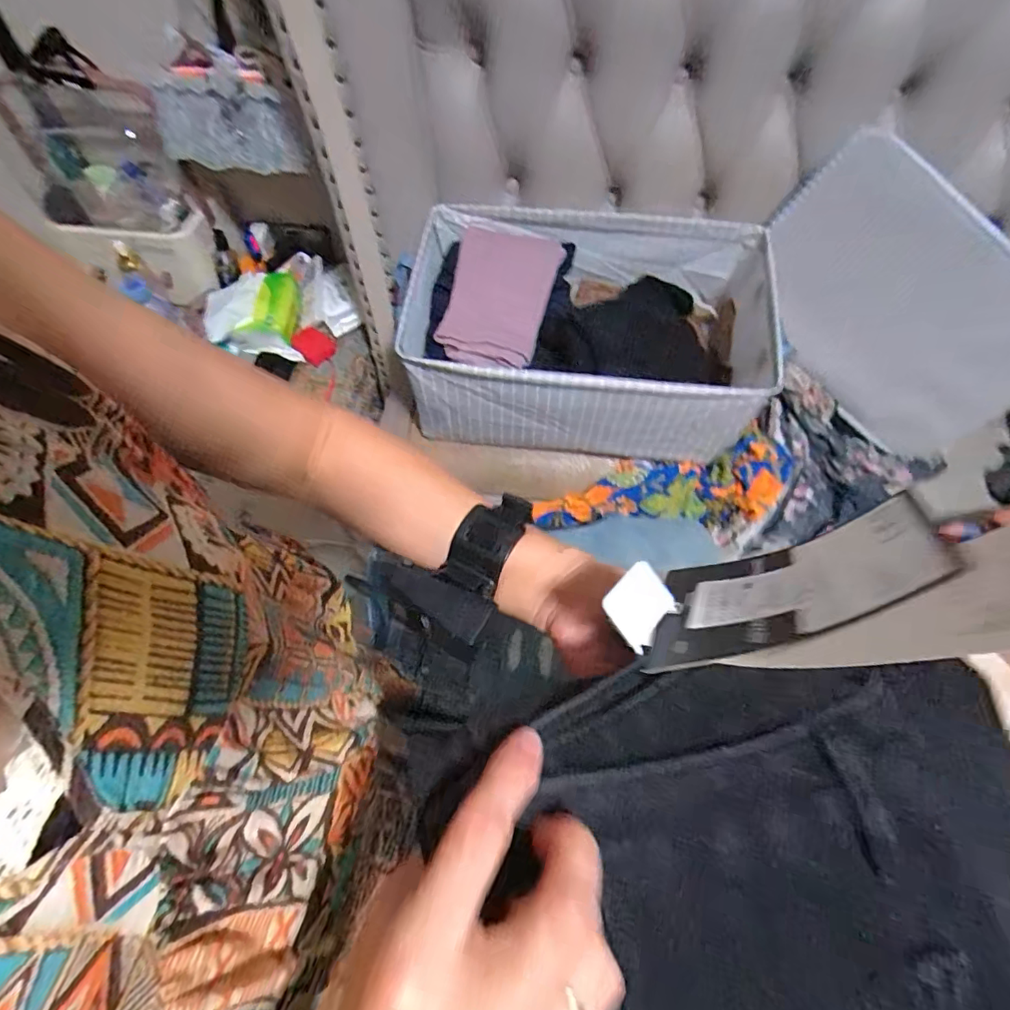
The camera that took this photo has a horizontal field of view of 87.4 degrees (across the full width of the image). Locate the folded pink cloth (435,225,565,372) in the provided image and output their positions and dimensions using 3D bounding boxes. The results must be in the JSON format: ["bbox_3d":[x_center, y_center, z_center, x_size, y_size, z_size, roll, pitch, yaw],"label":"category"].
[{"bbox_3d":[-0.008,-0.289,0.735,0.139,0.013,0.205,11,78,7],"label":"folded pink cloth"}]

